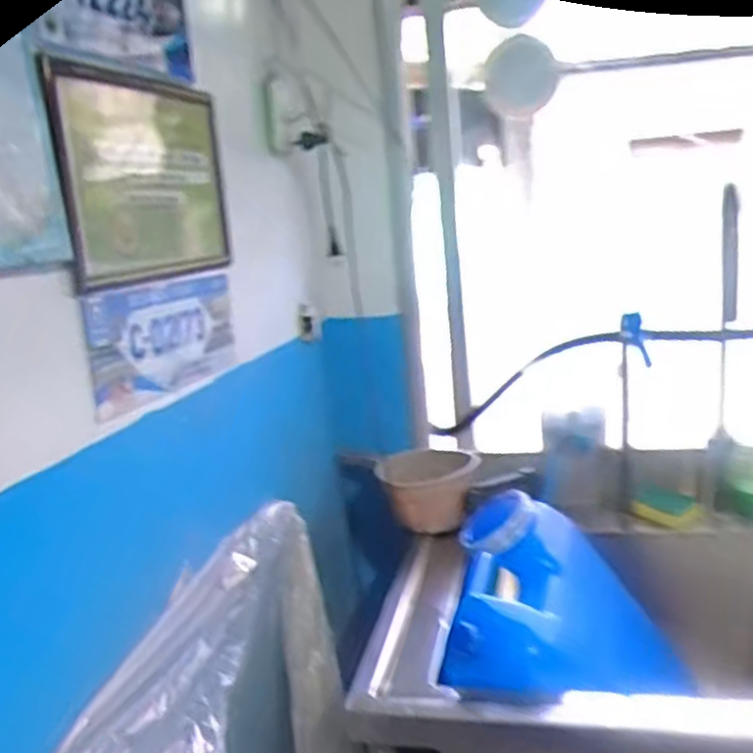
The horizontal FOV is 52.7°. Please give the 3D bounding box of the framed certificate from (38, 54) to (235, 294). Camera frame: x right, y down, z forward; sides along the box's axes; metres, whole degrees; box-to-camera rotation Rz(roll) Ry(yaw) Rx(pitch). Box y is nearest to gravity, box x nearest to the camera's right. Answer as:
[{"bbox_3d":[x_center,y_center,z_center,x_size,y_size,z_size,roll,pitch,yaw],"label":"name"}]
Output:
[{"bbox_3d":[-0.260,-0.227,0.869,0.028,0.221,0.315,-2,14,16],"label":"framed certificate"}]

